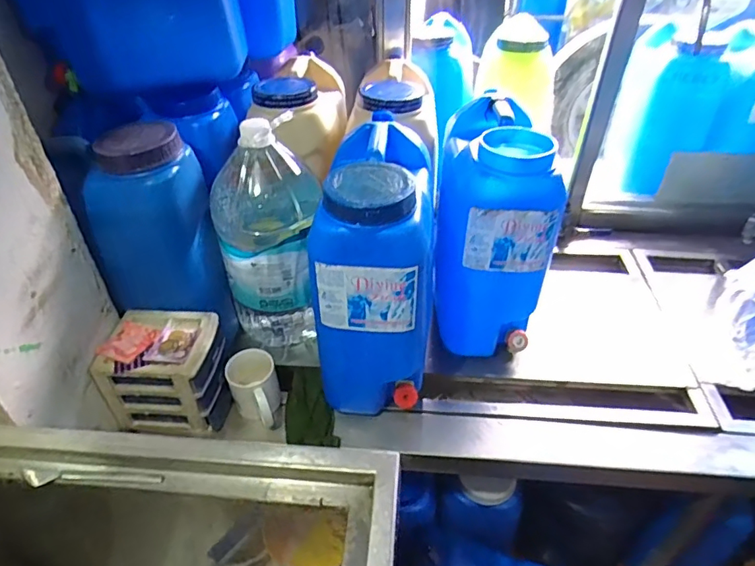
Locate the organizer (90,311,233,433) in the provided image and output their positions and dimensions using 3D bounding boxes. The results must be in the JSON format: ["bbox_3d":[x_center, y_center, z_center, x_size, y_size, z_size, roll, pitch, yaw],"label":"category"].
[{"bbox_3d":[-0.343,0.148,0.869,0.179,0.155,0.142,4,40,6],"label":"organizer"}]

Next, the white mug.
[{"bbox_3d":[-0.202,0.183,0.864,0.085,0.089,0.110,-16,42,-17],"label":"white mug"}]

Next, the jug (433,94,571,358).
[{"bbox_3d":[0.198,-0.101,0.934,0.167,0.384,0.276,1,40,2],"label":"jug"}]

